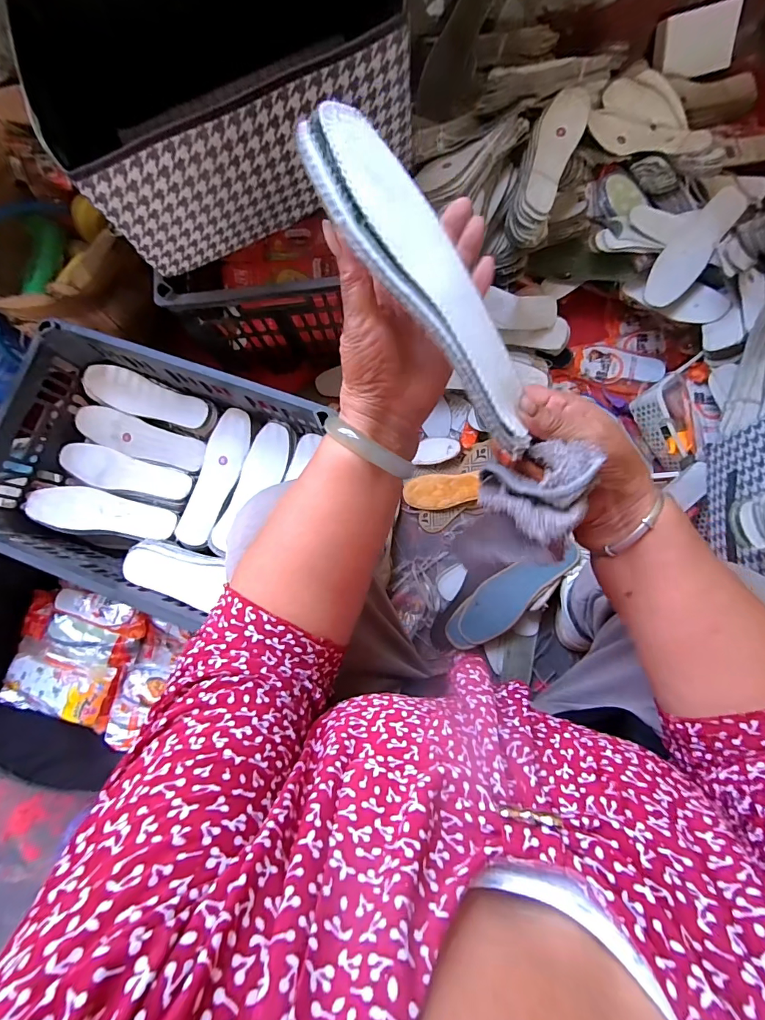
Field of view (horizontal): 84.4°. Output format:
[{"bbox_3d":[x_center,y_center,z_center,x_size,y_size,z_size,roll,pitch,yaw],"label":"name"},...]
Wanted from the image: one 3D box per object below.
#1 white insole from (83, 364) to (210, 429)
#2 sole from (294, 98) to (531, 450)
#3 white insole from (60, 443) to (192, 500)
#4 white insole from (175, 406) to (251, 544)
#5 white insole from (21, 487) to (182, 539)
[{"bbox_3d":[-0.396,-0.186,0.714,0.226,0.036,0.067,21,85,7],"label":"white insole"},{"bbox_3d":[0.030,-0.139,0.253,0.072,0.015,0.221,-39,97,-35],"label":"sole"},{"bbox_3d":[-0.429,-0.060,0.699,0.215,0.014,0.063,16,84,7],"label":"white insole"},{"bbox_3d":[-0.275,-0.054,0.699,0.069,0.018,0.230,18,84,7],"label":"white insole"},{"bbox_3d":[-0.458,0.005,0.692,0.225,0.027,0.067,12,83,-11],"label":"white insole"}]

